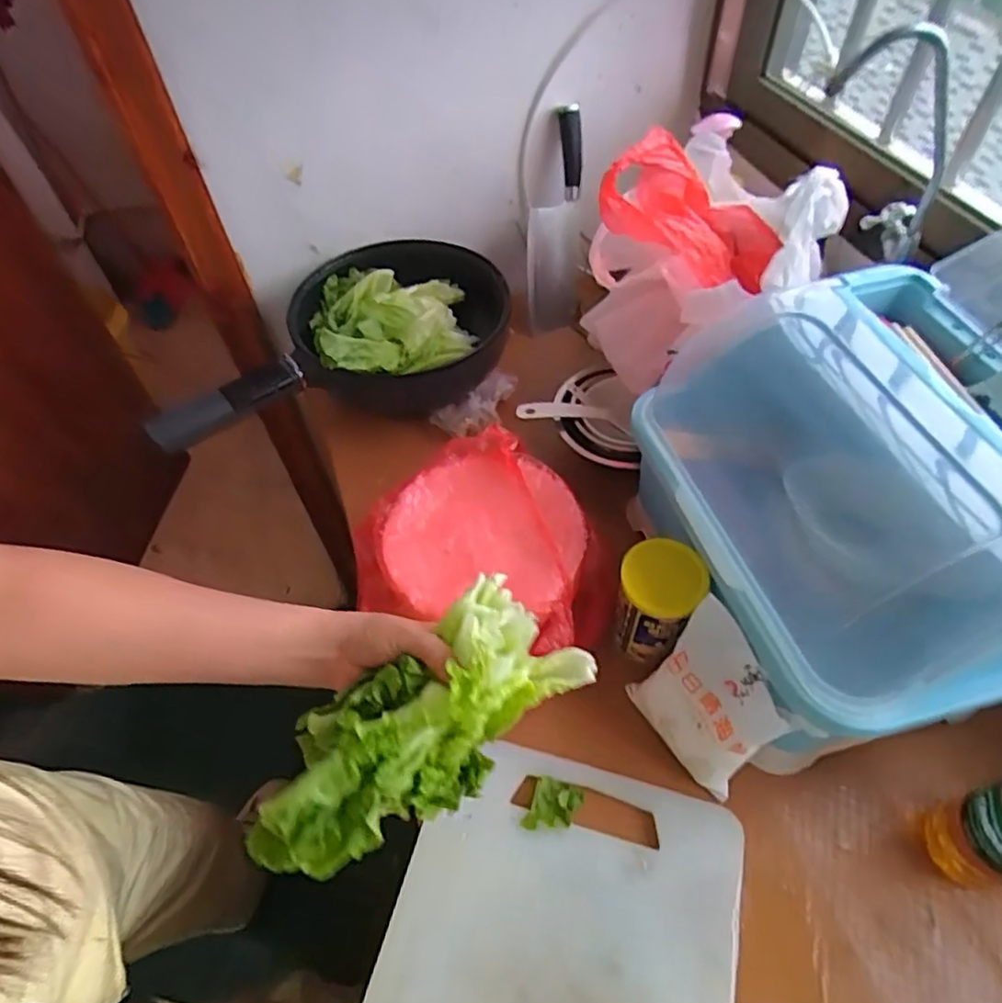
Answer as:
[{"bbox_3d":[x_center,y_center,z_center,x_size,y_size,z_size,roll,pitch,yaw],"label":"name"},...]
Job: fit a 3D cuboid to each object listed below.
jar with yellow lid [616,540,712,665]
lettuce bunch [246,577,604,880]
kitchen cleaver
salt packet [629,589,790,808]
[{"bbox_3d":[0.145,0.092,0.597,0.074,0.109,0.075,19,56,17],"label":"jar with yellow lid"},{"bbox_3d":[-0.054,0.136,0.397,0.210,0.083,0.102,-33,58,-31],"label":"lettuce bunch"},{"bbox_3d":[0.077,-0.392,0.933,0.073,0.325,0.037,-1,53,2],"label":"kitchen cleaver"},{"bbox_3d":[0.173,0.172,0.533,0.047,0.156,0.119,-4,50,-41],"label":"salt packet"}]

